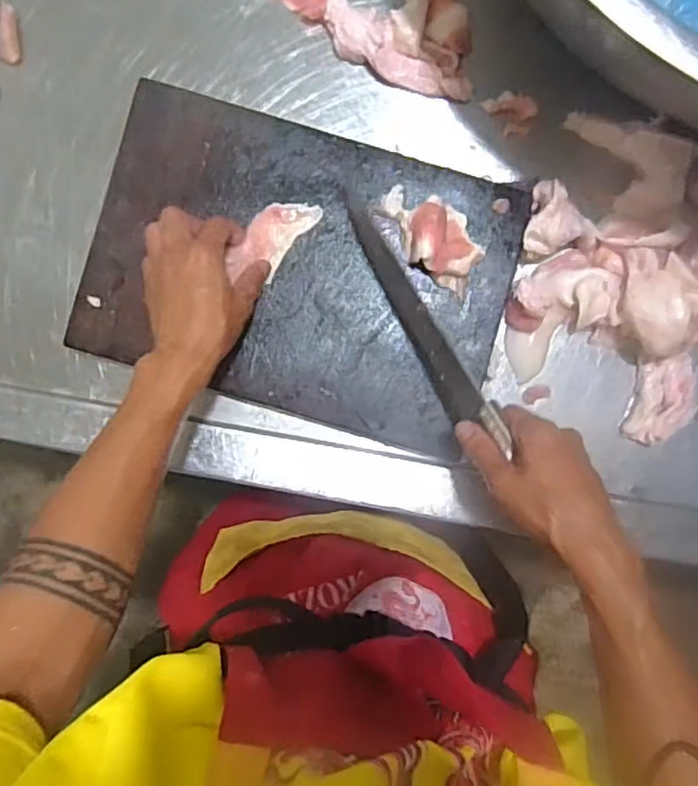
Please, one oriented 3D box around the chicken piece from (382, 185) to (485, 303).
[{"bbox_3d":[0.074,-0.140,0.562,0.105,0.028,0.057,37,90,0],"label":"chicken piece"}]

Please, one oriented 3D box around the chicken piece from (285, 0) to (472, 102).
[{"bbox_3d":[0.029,-0.351,0.593,0.214,0.030,0.096,33,90,0],"label":"chicken piece"}]

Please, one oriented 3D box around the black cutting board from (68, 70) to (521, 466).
[{"bbox_3d":[-0.044,-0.111,0.581,0.375,0.016,0.251,16,90,0],"label":"black cutting board"}]

